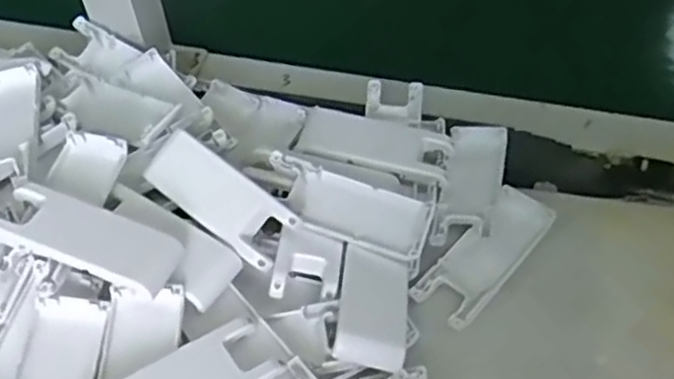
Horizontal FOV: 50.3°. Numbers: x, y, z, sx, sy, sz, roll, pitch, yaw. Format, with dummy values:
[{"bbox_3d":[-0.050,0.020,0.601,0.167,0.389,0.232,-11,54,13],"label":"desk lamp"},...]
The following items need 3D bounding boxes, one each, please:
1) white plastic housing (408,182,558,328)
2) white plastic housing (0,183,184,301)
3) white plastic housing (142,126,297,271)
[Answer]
[{"bbox_3d":[0.094,0.039,0.447,0.040,0.010,0.103,36,61,25],"label":"white plastic housing"},{"bbox_3d":[-0.138,0.027,0.394,0.099,0.018,0.039,15,54,13],"label":"white plastic housing"},{"bbox_3d":[-0.071,0.004,0.433,0.100,0.009,0.041,33,88,18],"label":"white plastic housing"}]

